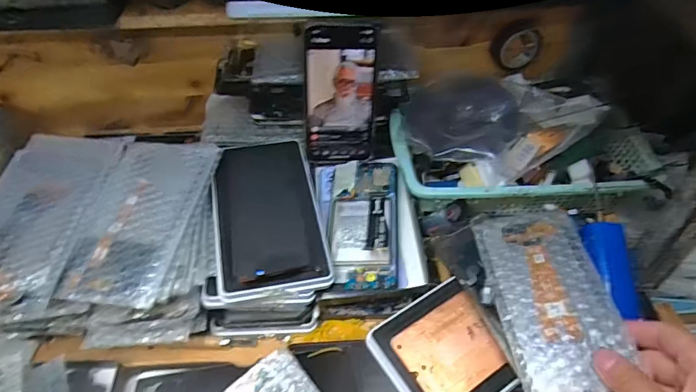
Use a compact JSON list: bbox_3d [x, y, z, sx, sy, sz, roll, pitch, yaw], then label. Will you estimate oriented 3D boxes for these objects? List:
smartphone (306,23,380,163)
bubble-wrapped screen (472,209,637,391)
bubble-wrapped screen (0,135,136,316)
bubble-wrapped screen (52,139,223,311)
[{"bbox_3d":[-0.007,-0.102,0.467,0.071,0.148,0.005,-1,32,-6],"label":"smartphone"},{"bbox_3d":[0.172,0.083,0.379,0.088,0.017,0.175,-3,48,-2],"label":"bubble-wrapped screen"},{"bbox_3d":[-0.270,0.010,0.392,0.092,0.024,0.182,0,48,2],"label":"bubble-wrapped screen"},{"bbox_3d":[-0.185,0.014,0.403,0.087,0.012,0.175,8,51,2],"label":"bubble-wrapped screen"}]

